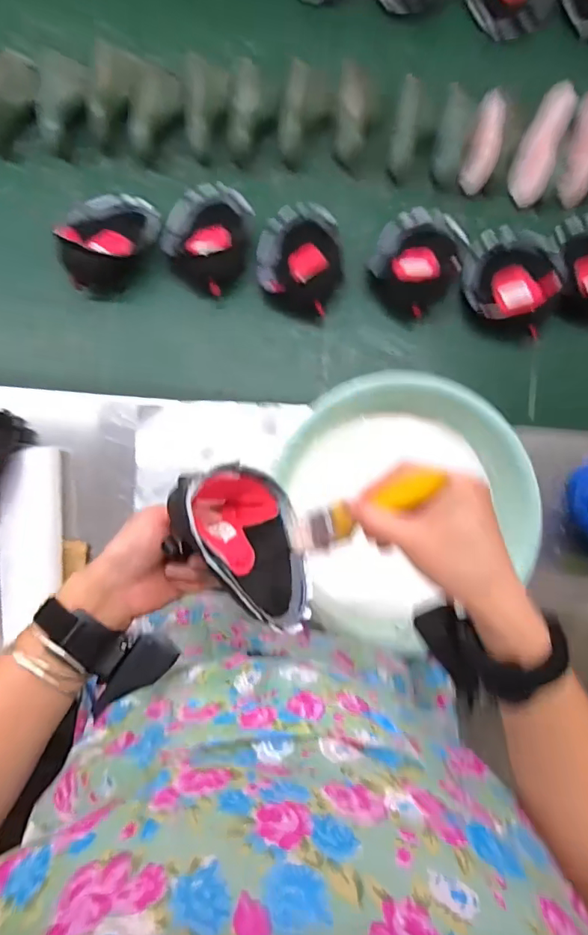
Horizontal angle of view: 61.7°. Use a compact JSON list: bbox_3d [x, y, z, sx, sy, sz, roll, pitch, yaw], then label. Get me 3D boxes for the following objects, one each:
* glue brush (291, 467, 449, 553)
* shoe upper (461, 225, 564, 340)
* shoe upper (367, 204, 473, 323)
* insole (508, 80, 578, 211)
[{"bbox_3d":[0.047,0.034,0.367,0.023,0.145,0.027,-32,91,-44],"label":"glue brush"},{"bbox_3d":[0.300,-0.259,0.674,0.120,0.050,0.145,15,87,-4],"label":"shoe upper"},{"bbox_3d":[0.170,-0.287,0.670,0.116,0.053,0.148,25,87,-3],"label":"shoe upper"},{"bbox_3d":[0.344,-0.444,0.681,0.050,0.019,0.141,33,117,36],"label":"insole"}]

